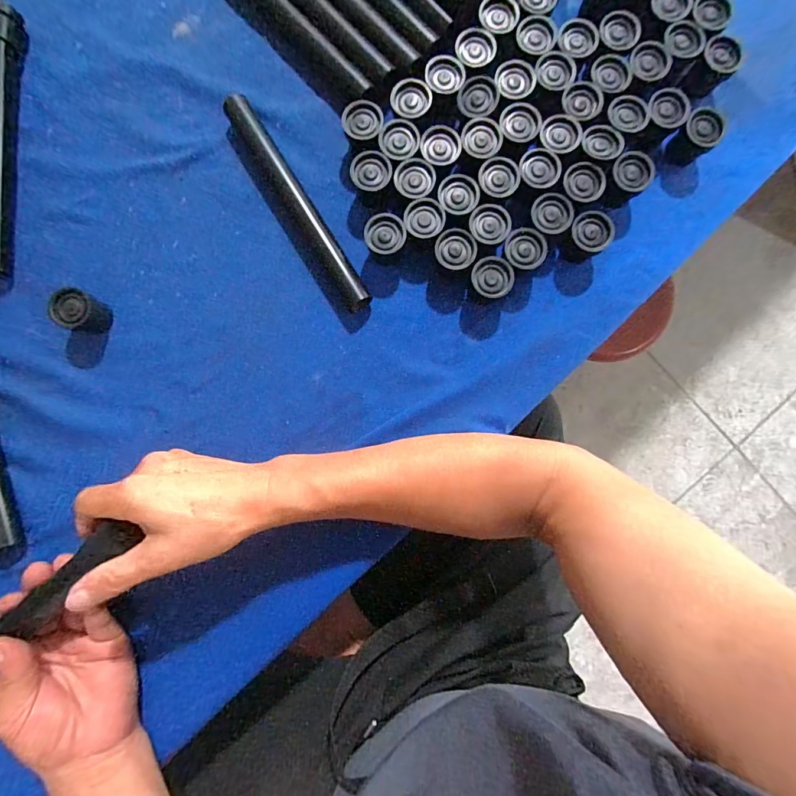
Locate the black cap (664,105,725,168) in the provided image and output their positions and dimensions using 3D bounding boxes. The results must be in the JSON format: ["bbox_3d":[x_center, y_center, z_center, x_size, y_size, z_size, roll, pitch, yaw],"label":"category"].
[{"bbox_3d":[0.265,-0.231,0.360,0.032,0.033,0.031,0,87,0],"label":"black cap"}]

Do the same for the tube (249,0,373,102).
[{"bbox_3d":[-0.103,-0.350,0.371,0.022,0.021,0.218,-43,87,-2],"label":"tube"}]

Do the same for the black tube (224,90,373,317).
[{"bbox_3d":[-0.092,-0.176,0.366,0.022,0.018,0.222,-32,87,-1],"label":"black tube"}]

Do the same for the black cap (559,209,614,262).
[{"bbox_3d":[0.166,-0.141,0.355,0.034,0.033,0.032,0,87,0],"label":"black cap"}]

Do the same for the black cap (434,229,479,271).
[{"bbox_3d":[0.049,-0.126,0.356,0.034,0.029,0.034,0,87,0],"label":"black cap"}]

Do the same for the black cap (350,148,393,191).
[{"bbox_3d":[-0.023,-0.196,0.360,0.035,0.029,0.032,0,87,0],"label":"black cap"}]

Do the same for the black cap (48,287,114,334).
[{"bbox_3d":[-0.280,-0.076,0.355,0.032,0.031,0.034,0,87,0],"label":"black cap"}]

